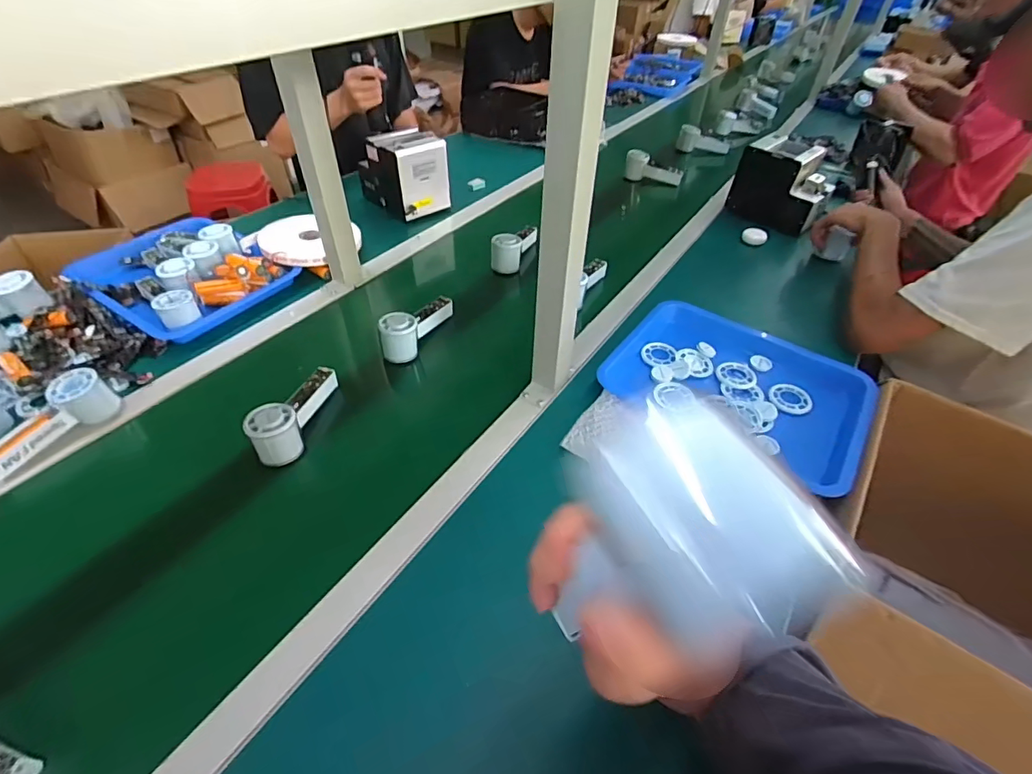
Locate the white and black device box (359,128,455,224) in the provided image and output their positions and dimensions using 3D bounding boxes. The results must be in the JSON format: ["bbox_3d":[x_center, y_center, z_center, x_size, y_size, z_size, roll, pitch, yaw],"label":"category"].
[{"bbox_3d":[-0.248,-0.475,1.054,0.122,0.137,0.175,-31,53,-30],"label":"white and black device box"}]

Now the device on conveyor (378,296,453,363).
[{"bbox_3d":[-0.154,-0.099,0.759,0.057,0.058,0.147,20,46,17],"label":"device on conveyor"}]

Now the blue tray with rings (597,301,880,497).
[{"bbox_3d":[0.324,-0.016,0.704,0.326,0.056,0.269,27,49,23],"label":"blue tray with rings"}]

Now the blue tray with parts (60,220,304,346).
[{"bbox_3d":[-0.592,-0.206,0.836,0.328,0.068,0.243,25,48,22],"label":"blue tray with parts"}]

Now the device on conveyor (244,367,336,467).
[{"bbox_3d":[-0.291,0.036,0.633,0.049,0.080,0.146,10,44,7],"label":"device on conveyor"}]

